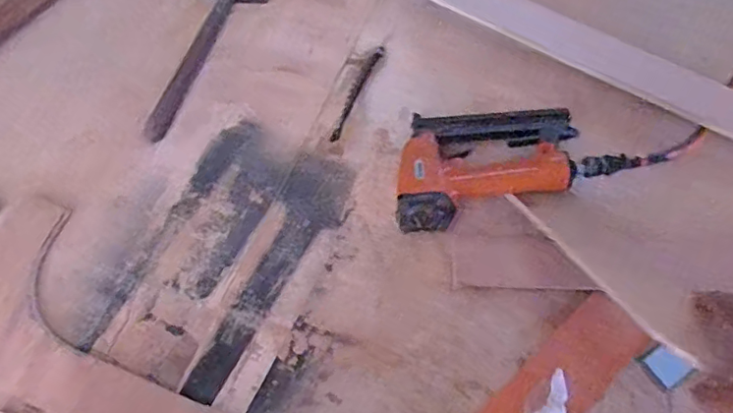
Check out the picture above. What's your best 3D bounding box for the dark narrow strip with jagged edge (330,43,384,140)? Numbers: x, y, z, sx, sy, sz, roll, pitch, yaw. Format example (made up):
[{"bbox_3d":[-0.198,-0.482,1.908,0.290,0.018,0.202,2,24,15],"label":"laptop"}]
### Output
[{"bbox_3d":[-0.013,-0.157,0.740,0.017,0.009,0.167,20,66,11],"label":"dark narrow strip with jagged edge"}]

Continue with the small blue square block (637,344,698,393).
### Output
[{"bbox_3d":[0.304,0.160,0.559,0.039,0.010,0.042,-35,68,-15],"label":"small blue square block"}]

